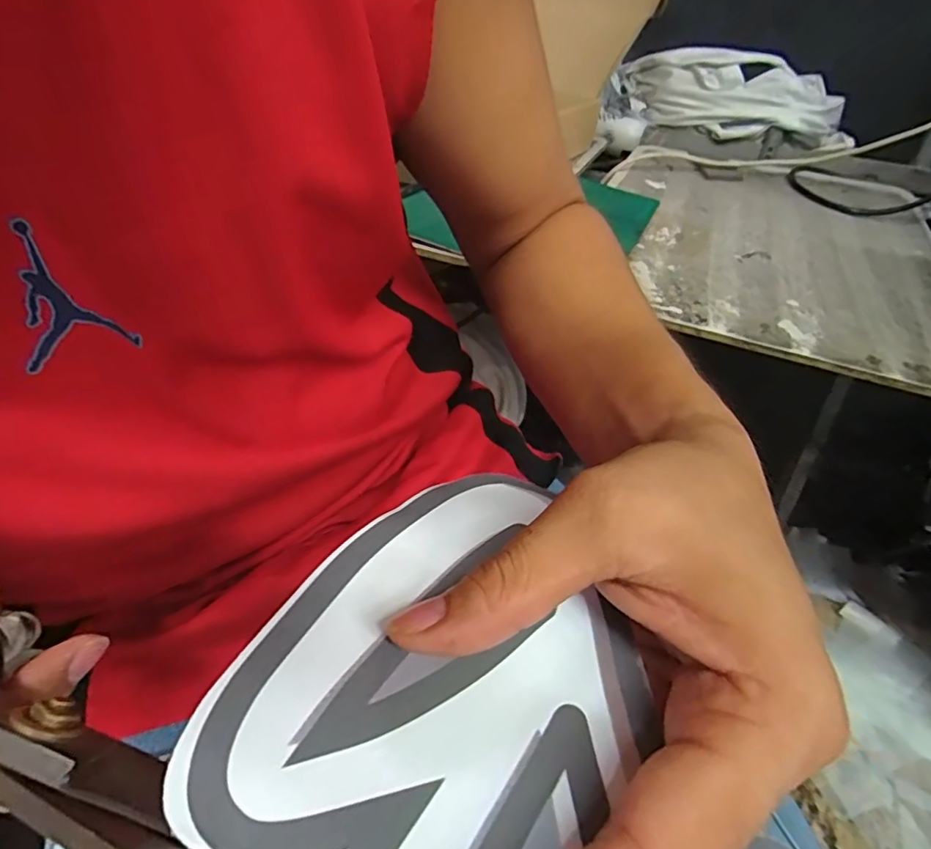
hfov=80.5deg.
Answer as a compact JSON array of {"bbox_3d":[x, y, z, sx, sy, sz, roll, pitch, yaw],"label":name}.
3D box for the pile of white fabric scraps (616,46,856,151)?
[{"bbox_3d":[0.440,-0.548,0.910,0.360,0.109,0.100,18,42,16],"label":"pile of white fabric scraps"}]

